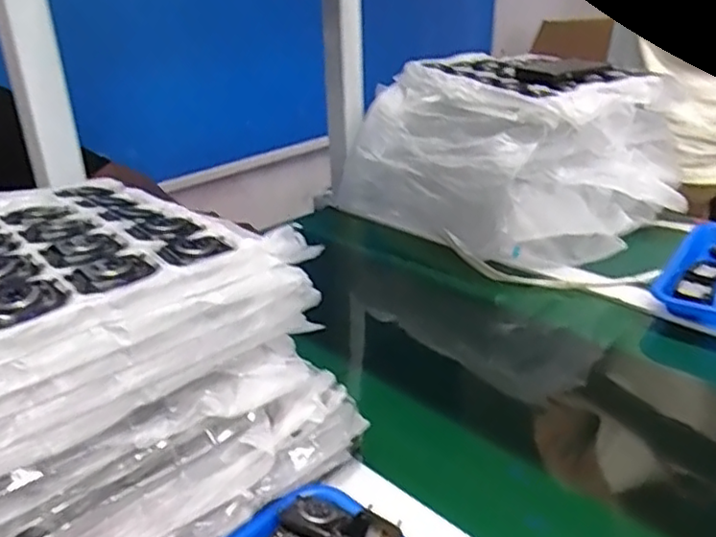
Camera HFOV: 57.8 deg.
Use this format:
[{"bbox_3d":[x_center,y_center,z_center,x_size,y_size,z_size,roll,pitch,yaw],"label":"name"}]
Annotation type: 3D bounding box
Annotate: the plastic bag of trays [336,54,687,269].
[{"bbox_3d":[0.221,-0.169,0.933,0.364,0.208,0.358,-22,33,-34],"label":"plastic bag of trays"}]

